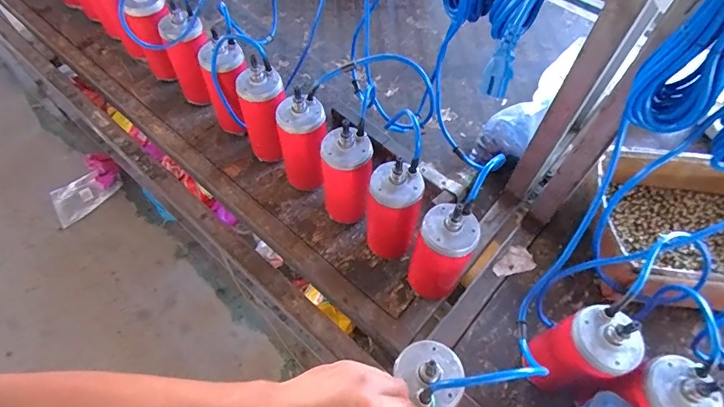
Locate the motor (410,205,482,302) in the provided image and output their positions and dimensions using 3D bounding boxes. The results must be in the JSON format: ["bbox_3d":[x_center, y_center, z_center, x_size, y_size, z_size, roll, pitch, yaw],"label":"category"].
[{"bbox_3d":[0.114,0.076,0.591,0.076,0.190,0.066,26,62,14],"label":"motor"}]

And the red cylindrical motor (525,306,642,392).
[{"bbox_3d":[0.272,0.188,0.520,0.068,0.209,0.069,0,59,-1],"label":"red cylindrical motor"}]

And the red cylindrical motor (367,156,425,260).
[{"bbox_3d":[0.046,0.016,0.623,0.071,0.202,0.070,0,59,-1],"label":"red cylindrical motor"}]

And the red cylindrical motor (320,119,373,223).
[{"bbox_3d":[-0.024,-0.030,0.658,0.077,0.189,0.074,0,59,-1],"label":"red cylindrical motor"}]

